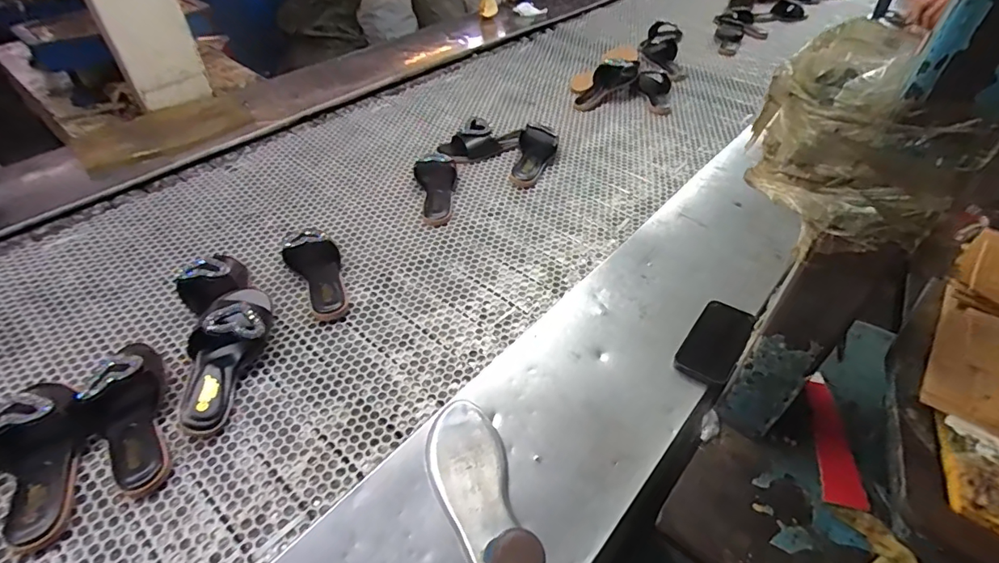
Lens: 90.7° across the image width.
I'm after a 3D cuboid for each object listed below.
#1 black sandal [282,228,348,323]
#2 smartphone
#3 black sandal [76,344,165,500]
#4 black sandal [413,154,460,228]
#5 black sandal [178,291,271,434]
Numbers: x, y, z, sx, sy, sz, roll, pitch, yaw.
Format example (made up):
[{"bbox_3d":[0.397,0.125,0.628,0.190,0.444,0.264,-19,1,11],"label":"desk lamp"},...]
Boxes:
[{"bbox_3d":[-0.314,-0.031,0.841,0.081,0.057,0.252,-23,49,-21],"label":"black sandal"},{"bbox_3d":[0.308,0.084,0.703,0.070,0.008,0.152,32,53,22],"label":"smartphone"},{"bbox_3d":[-0.487,0.165,0.631,0.092,0.058,0.239,-24,51,-13],"label":"black sandal"},{"bbox_3d":[-0.128,-0.184,0.995,0.085,0.039,0.193,-6,49,1],"label":"black sandal"},{"bbox_3d":[-0.384,0.084,0.702,0.083,0.067,0.260,-3,45,-3],"label":"black sandal"}]

